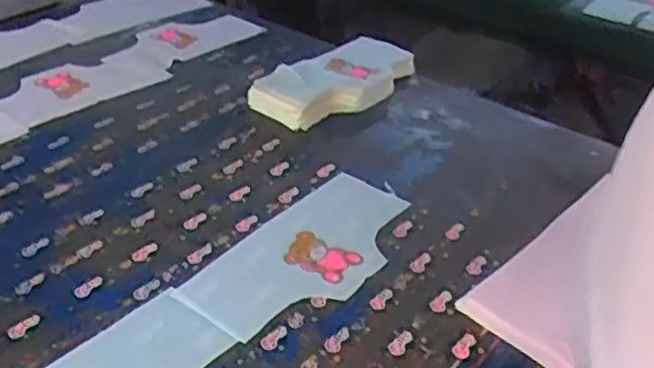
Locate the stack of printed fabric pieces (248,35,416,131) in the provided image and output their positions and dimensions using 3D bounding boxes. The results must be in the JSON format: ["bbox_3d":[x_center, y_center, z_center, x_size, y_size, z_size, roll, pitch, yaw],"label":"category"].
[{"bbox_3d":[0.026,-0.175,1.123,0.300,0.052,0.138,-30,44,-35],"label":"stack of printed fabric pieces"}]

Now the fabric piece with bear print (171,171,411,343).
[{"bbox_3d":[-0.018,0.077,0.809,0.159,0.010,0.301,26,40,30],"label":"fabric piece with bear print"}]

